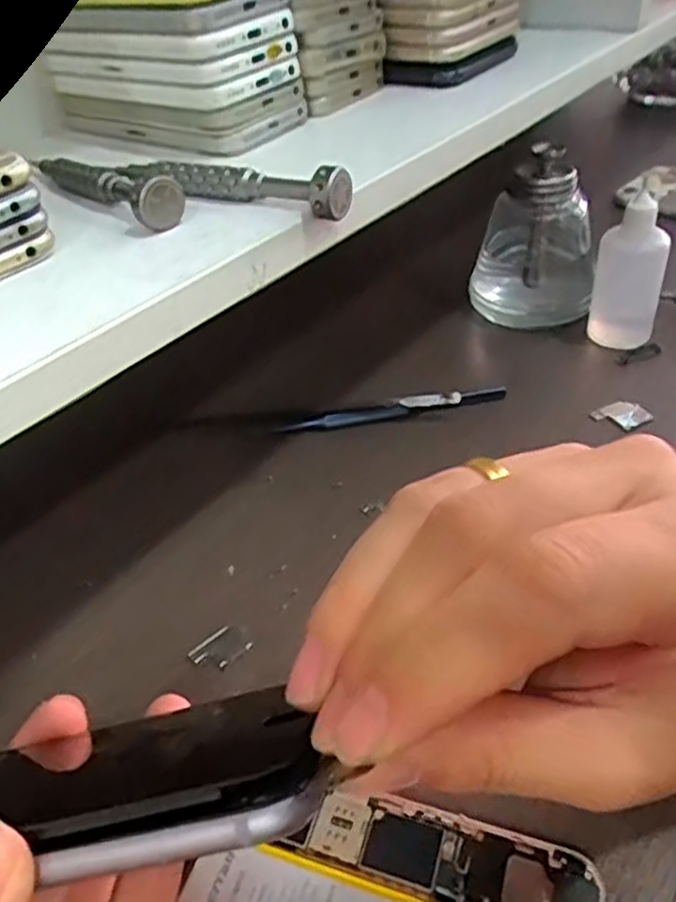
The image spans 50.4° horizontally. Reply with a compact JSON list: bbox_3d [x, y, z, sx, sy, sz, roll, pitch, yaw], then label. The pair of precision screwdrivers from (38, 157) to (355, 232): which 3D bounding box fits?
[{"bbox_3d":[-0.068,-0.099,0.272,0.143,0.016,0.042,16,46,23],"label":"pair of precision screwdrivers"}]

